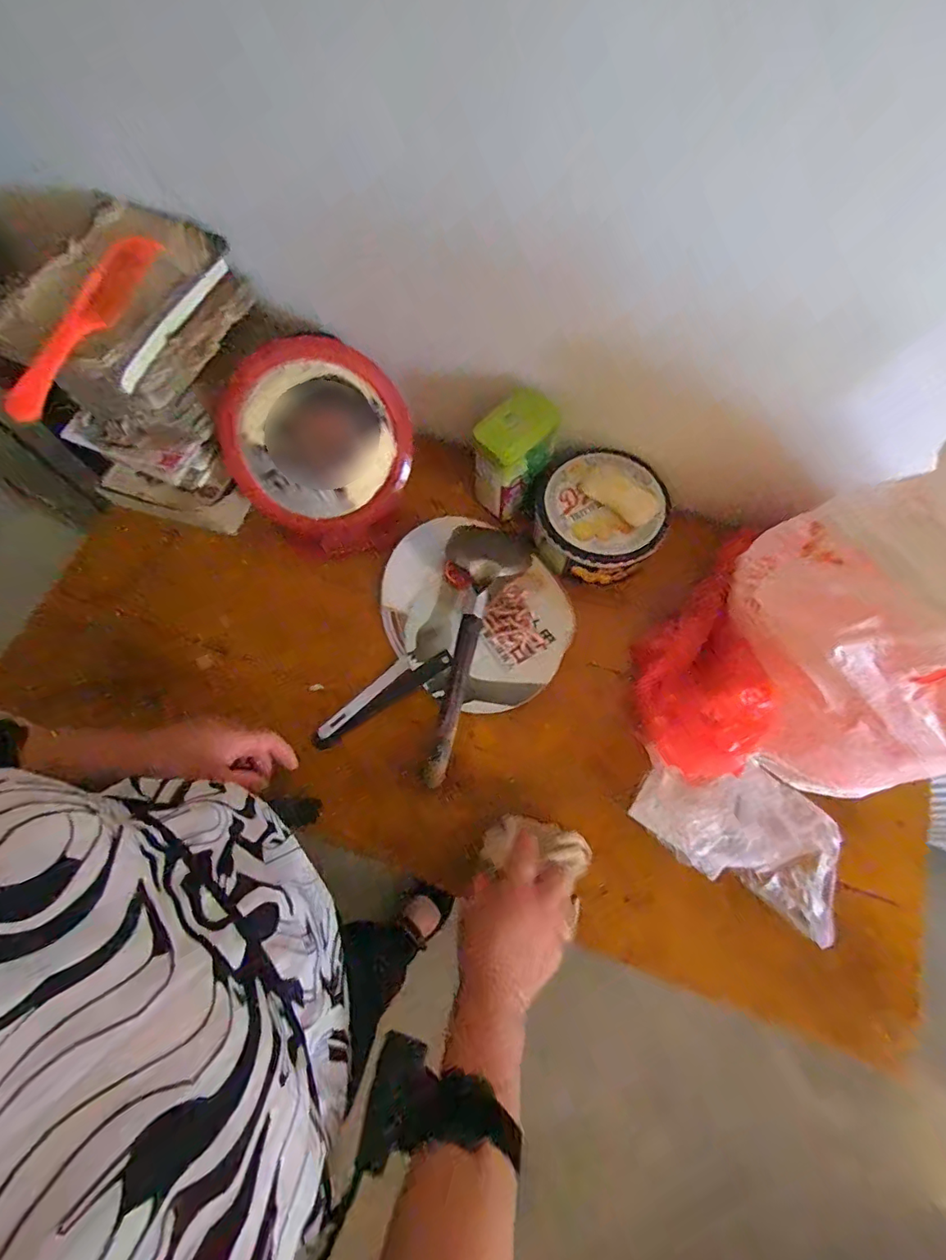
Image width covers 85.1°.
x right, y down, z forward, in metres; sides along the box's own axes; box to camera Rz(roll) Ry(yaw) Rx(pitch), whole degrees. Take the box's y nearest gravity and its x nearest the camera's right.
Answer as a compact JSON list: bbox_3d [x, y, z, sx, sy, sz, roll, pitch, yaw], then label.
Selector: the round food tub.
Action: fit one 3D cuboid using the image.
[{"bbox_3d":[0.150,-0.131,0.604,0.149,0.061,0.145,-10,69,-3],"label":"round food tub"}]

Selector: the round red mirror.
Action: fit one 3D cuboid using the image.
[{"bbox_3d":[-0.178,-0.213,0.592,0.199,0.024,0.210,-2,120,-4],"label":"round red mirror"}]

